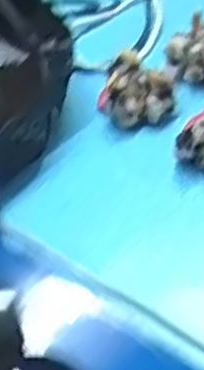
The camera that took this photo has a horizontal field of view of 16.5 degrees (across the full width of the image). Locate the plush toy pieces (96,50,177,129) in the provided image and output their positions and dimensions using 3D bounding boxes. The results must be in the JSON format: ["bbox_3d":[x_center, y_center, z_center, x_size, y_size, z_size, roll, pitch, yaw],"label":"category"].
[{"bbox_3d":[0.038,-0.098,0.765,0.074,0.062,0.065,-21,40,-18],"label":"plush toy pieces"}]

